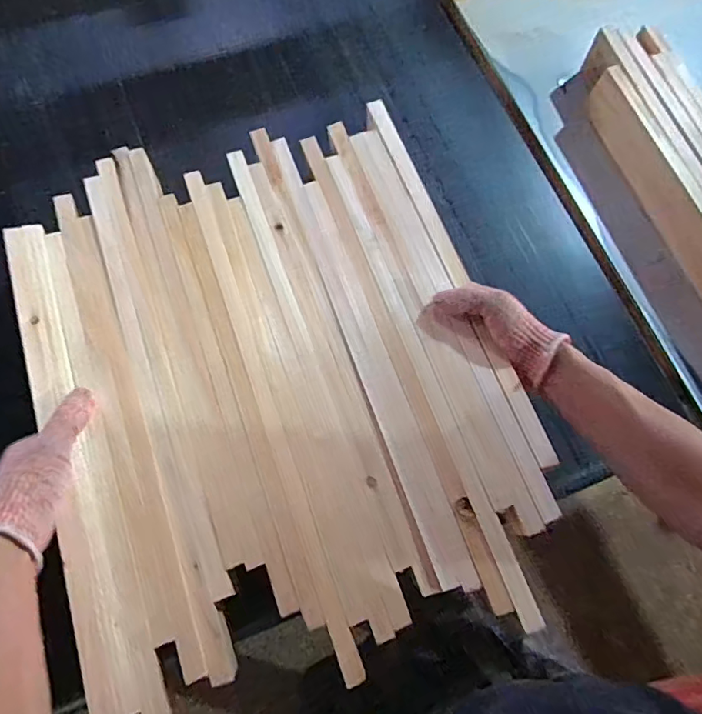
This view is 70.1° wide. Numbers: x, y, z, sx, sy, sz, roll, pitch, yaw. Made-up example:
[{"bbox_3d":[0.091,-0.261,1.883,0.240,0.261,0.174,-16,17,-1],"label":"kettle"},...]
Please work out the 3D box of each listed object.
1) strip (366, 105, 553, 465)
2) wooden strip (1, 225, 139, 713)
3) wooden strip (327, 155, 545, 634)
[{"bbox_3d":[0.111,-0.104,0.549,0.021,0.010,0.462,-18,72,-8],"label":"strip"},{"bbox_3d":[-0.270,0.074,0.472,0.042,0.014,0.478,-20,72,-9],"label":"wooden strip"},{"bbox_3d":[0.072,0.000,0.515,0.019,0.009,0.524,-18,74,-8],"label":"wooden strip"}]

